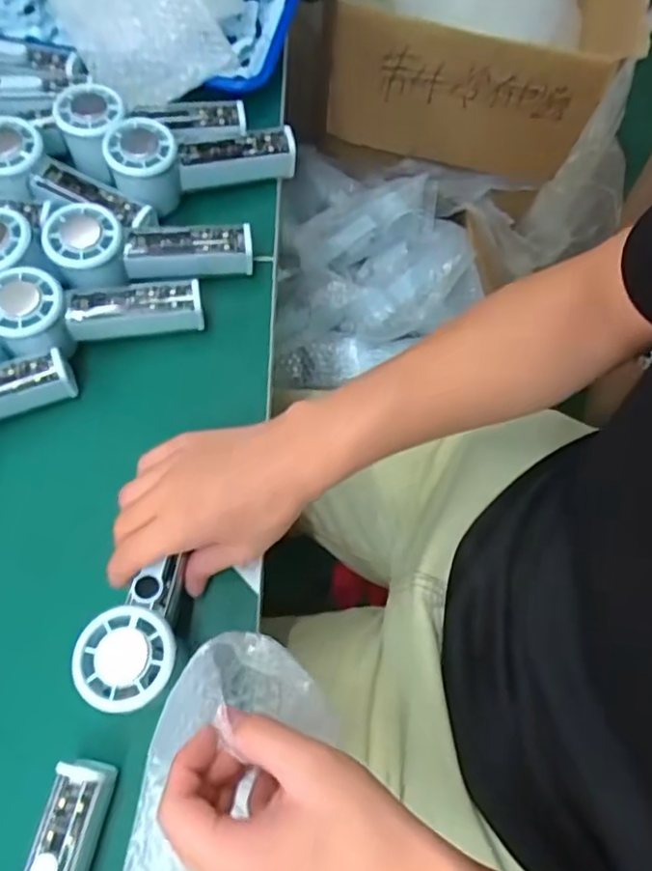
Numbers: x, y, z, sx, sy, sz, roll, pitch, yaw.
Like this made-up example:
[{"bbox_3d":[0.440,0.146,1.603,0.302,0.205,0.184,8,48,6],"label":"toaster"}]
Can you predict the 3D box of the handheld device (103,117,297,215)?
[{"bbox_3d":[-0.103,-0.235,0.510,0.148,0.053,0.056,-20,70,-7],"label":"handheld device"}]

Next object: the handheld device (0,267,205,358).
[{"bbox_3d":[-0.174,-0.093,0.463,0.150,0.046,0.054,-5,69,-16],"label":"handheld device"}]

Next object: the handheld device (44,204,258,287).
[{"bbox_3d":[-0.136,-0.146,0.476,0.152,0.033,0.055,-3,69,-15],"label":"handheld device"}]

